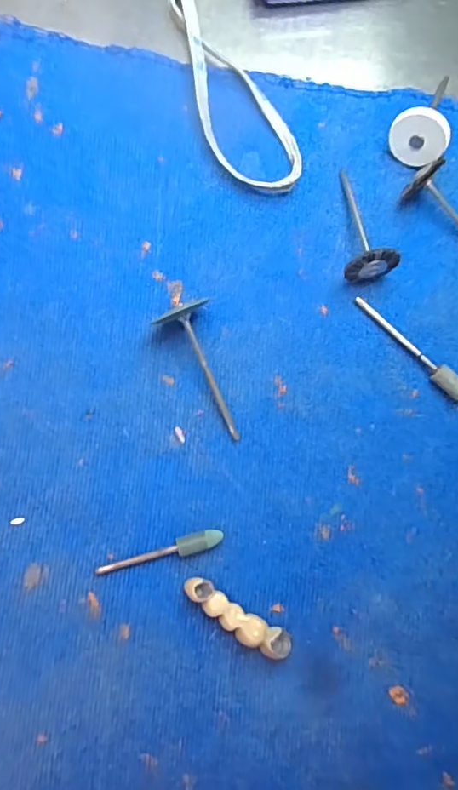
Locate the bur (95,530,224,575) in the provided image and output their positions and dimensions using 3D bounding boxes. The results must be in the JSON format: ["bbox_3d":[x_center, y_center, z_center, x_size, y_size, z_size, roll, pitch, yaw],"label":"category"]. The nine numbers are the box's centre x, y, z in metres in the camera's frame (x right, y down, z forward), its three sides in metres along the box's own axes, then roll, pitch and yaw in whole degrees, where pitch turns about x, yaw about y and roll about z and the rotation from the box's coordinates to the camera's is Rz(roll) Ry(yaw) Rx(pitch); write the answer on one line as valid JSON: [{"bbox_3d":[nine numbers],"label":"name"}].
[{"bbox_3d":[-0.022,0.050,0.167,0.040,0.006,0.006,-13,84,-6],"label":"bur"}]

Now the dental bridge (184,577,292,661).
[{"bbox_3d":[0.003,0.070,0.165,0.039,0.010,0.009,34,81,0],"label":"dental bridge"}]

